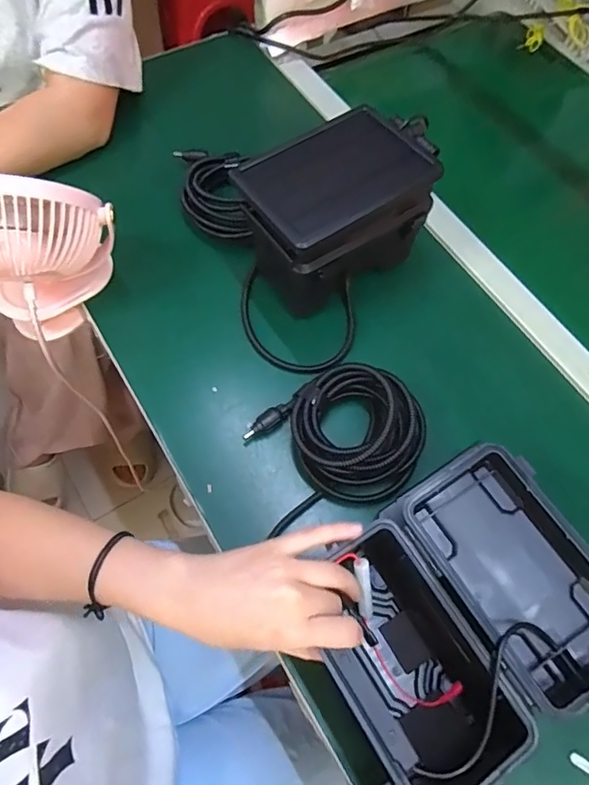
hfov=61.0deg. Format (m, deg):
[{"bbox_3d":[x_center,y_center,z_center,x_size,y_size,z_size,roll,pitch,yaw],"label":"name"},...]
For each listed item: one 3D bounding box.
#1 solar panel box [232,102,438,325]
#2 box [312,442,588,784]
[{"bbox_3d":[0.042,-0.179,0.519,0.184,0.143,0.112,-32,71,-15],"label":"solar panel box"},{"bbox_3d":[0.122,0.171,0.388,0.204,0.092,0.170,-30,70,-14],"label":"box"}]

